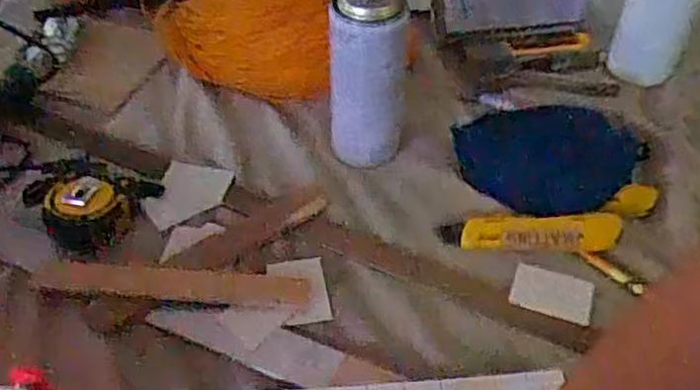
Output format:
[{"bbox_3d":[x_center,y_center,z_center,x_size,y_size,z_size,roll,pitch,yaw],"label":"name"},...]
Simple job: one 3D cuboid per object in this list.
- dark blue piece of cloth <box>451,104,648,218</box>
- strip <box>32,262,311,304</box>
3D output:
[{"bbox_3d":[0.187,-0.039,0.684,0.166,0.013,0.130,-8,47,-8],"label":"dark blue piece of cloth"},{"bbox_3d":[-0.138,0.069,0.566,0.209,0.007,0.033,2,52,-2],"label":"strip"}]

